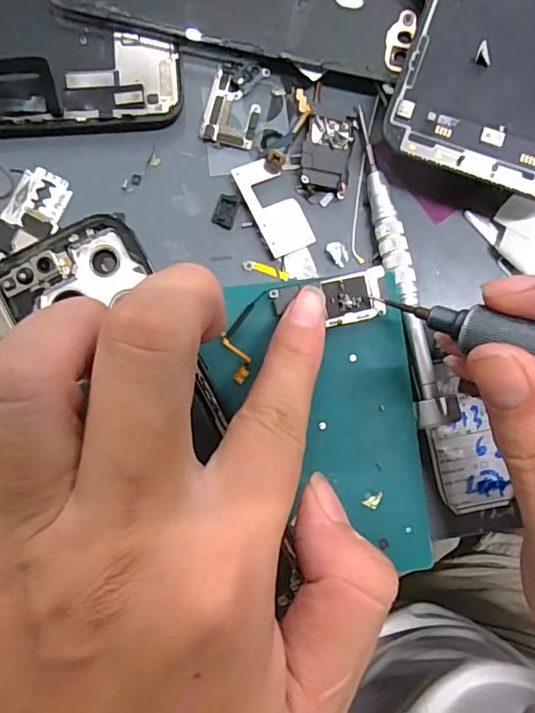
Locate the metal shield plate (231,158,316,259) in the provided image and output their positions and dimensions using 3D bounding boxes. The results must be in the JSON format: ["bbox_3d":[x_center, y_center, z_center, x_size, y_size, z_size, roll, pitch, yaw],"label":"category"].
[{"bbox_3d":[0.002,-0.059,0.204,0.020,0.005,0.039,-26,86,-4],"label":"metal shield plate"}]

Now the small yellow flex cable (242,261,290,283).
[{"bbox_3d":[0.000,-0.034,0.203,0.019,0.004,0.004,15,84,0],"label":"small yellow flex cable"}]

